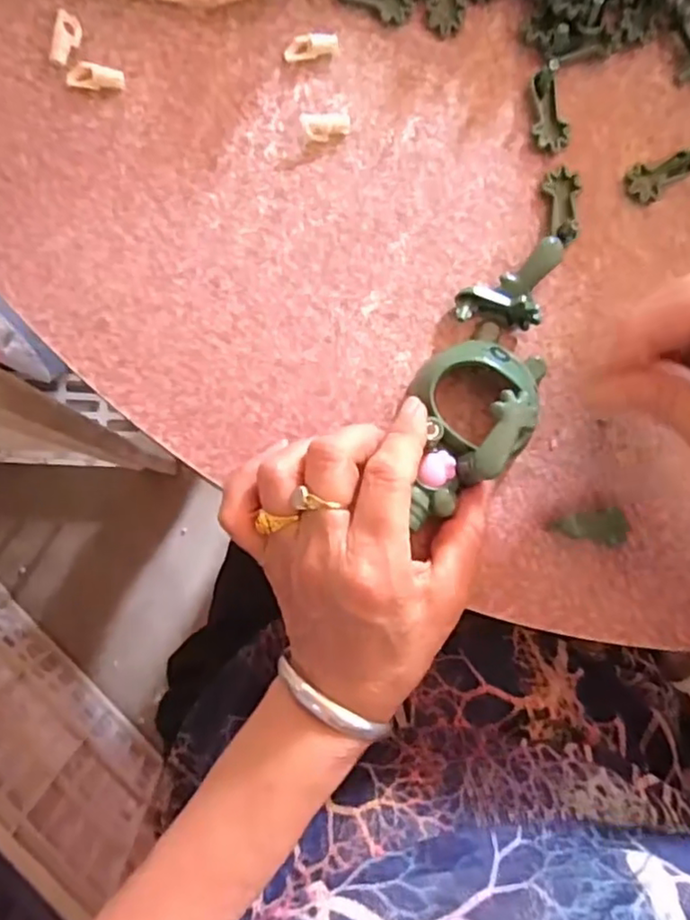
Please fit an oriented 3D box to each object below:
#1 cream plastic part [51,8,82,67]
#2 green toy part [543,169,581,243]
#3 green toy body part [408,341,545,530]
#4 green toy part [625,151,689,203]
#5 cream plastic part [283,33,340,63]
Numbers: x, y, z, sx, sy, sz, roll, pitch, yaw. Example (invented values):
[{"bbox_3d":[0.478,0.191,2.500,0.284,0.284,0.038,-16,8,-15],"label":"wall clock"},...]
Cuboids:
[{"bbox_3d":[-0.124,-0.189,0.287,0.011,0.005,0.026,3,85,-8],"label":"cream plastic part"},{"bbox_3d":[0.106,-0.125,0.314,0.018,0.011,0.035,5,85,-8],"label":"green toy part"},{"bbox_3d":[0.052,-0.019,0.282,0.049,0.035,0.092,32,82,-5],"label":"green toy body part"},{"bbox_3d":[0.159,-0.145,0.323,0.039,0.013,0.019,-36,91,-9],"label":"green toy part"},{"bbox_3d":[-0.016,-0.195,0.304,0.025,0.007,0.009,-15,88,-9],"label":"cream plastic part"}]

